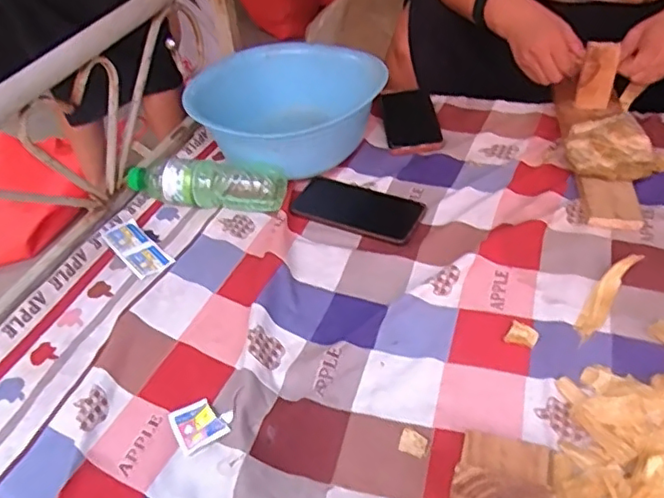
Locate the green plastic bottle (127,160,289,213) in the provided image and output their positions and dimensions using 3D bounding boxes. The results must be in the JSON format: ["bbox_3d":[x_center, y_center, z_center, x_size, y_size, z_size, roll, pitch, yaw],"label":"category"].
[{"bbox_3d":[-0.176,-0.096,0.817,0.225,0.056,0.065,4,43,12],"label":"green plastic bottle"}]

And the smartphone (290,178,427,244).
[{"bbox_3d":[0.035,-0.054,0.791,0.169,0.011,0.086,16,46,23],"label":"smartphone"}]

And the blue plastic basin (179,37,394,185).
[{"bbox_3d":[-0.064,-0.210,0.910,0.262,0.116,0.262,-3,42,3],"label":"blue plastic basin"}]

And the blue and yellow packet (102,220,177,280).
[{"bbox_3d":[-0.246,-0.001,0.762,0.050,0.009,0.098,-30,58,-36],"label":"blue and yellow packet"}]

